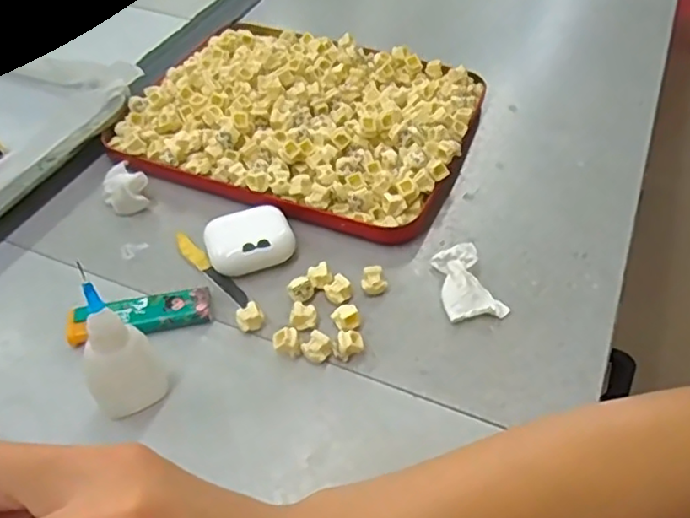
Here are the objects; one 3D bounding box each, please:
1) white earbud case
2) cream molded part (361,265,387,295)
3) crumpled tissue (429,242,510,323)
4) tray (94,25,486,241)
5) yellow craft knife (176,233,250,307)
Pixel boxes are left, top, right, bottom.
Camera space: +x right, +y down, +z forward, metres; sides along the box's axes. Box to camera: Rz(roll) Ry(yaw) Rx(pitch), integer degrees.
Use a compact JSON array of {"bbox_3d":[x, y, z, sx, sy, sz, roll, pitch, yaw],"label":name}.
[{"bbox_3d":[-0.060,-0.011,0.393,0.052,0.021,0.047,-16,51,-15],"label":"white earbud case"},{"bbox_3d":[0.018,0.014,0.377,0.015,0.017,0.013,6,48,4],"label":"cream molded part"},{"bbox_3d":[0.073,0.014,0.373,0.033,0.015,0.048,-10,49,-10],"label":"crumpled tissue"},{"bbox_3d":[-0.031,-0.115,0.477,0.247,0.034,0.198,16,50,13],"label":"tray"},{"bbox_3d":[-0.085,0.004,0.389,0.011,0.005,0.074,-34,57,-27],"label":"yellow craft knife"}]

